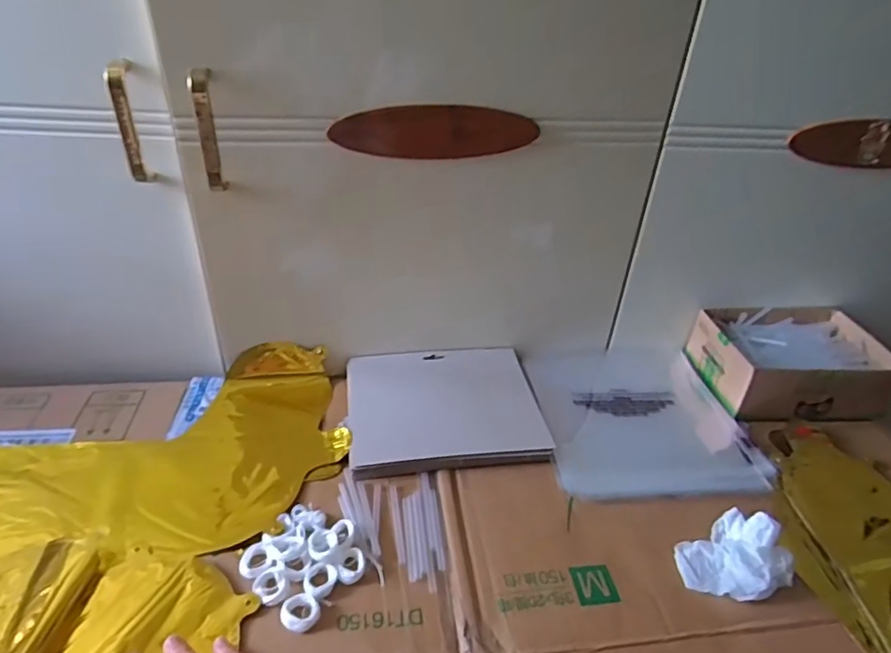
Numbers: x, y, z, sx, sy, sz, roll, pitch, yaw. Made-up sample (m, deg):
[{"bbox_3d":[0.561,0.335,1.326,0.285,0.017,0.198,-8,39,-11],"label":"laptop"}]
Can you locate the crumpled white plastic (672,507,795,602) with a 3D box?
[{"bbox_3d":[0.241,0.190,0.477,0.092,0.034,0.069,-17,40,-27],"label":"crumpled white plastic"}]

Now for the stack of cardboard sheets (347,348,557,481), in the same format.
[{"bbox_3d":[-0.002,0.080,0.596,0.190,0.015,0.156,-3,36,-10],"label":"stack of cardboard sheets"}]

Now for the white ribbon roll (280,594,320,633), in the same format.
[{"bbox_3d":[-0.107,0.211,0.424,0.027,0.005,0.026,3,35,-2],"label":"white ribbon roll"}]

